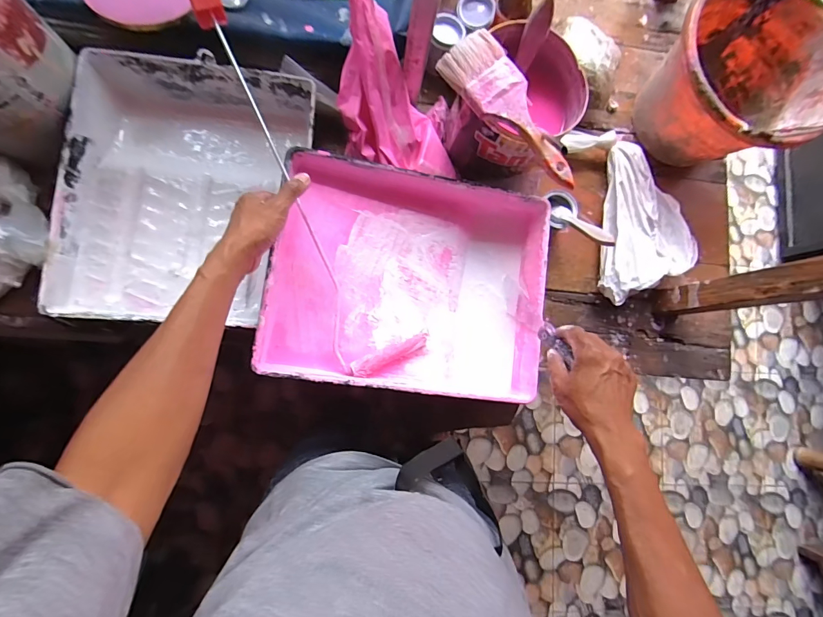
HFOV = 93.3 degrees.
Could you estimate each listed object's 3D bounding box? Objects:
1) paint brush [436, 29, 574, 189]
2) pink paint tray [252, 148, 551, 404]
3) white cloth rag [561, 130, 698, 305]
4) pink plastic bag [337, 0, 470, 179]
[{"bbox_3d":[0.123,-0.227,0.441,0.196,0.013,0.074,44,82,-1],"label":"paint brush"},{"bbox_3d":[0.002,-0.034,0.519,0.346,0.088,0.276,8,84,-6],"label":"pink paint tray"},{"bbox_3d":[0.342,-0.153,0.595,0.155,0.044,0.272,-9,86,-7],"label":"white cloth rag"},{"bbox_3d":[-0.009,-0.280,0.518,0.165,0.145,0.156,9,84,-6],"label":"pink plastic bag"}]

